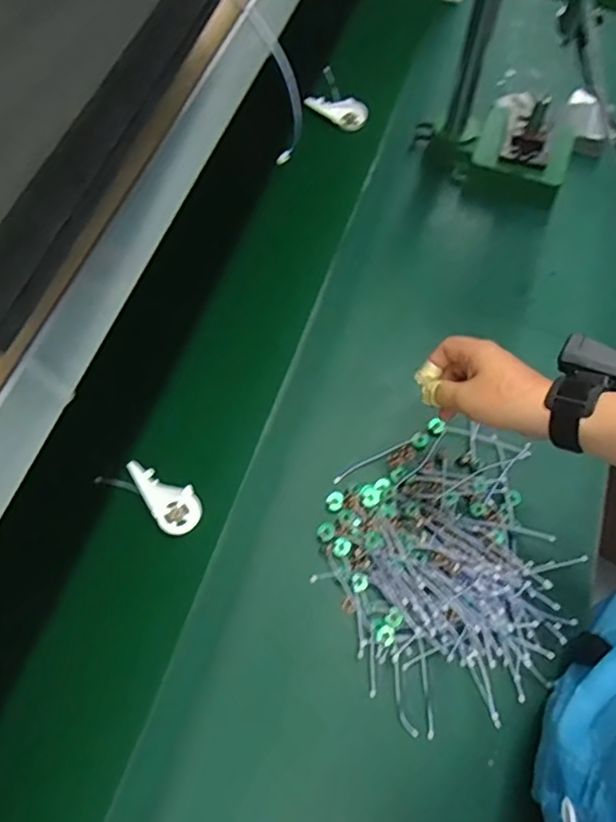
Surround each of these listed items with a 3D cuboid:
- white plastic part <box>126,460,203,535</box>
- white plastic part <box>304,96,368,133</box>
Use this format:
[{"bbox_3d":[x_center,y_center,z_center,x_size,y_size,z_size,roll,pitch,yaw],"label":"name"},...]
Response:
[{"bbox_3d":[-0.158,0.092,0.644,0.097,0.009,0.049,45,69,-10],"label":"white plastic part"},{"bbox_3d":[0.044,-0.472,0.927,0.096,0.030,0.038,13,66,5],"label":"white plastic part"}]

